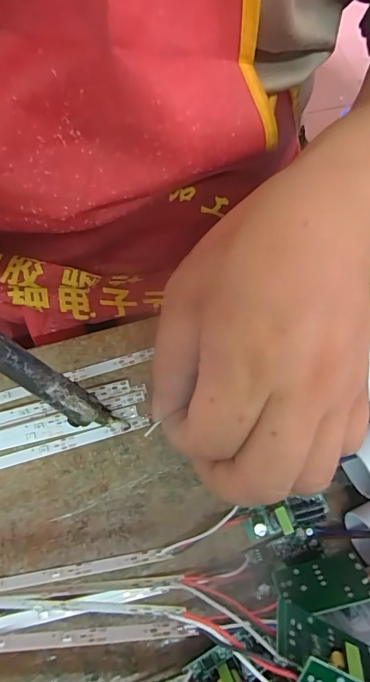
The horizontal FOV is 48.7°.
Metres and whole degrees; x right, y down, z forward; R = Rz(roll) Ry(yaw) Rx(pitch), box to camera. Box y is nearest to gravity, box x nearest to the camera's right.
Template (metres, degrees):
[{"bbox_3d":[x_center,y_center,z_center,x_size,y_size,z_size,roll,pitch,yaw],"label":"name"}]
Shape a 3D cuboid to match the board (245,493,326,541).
[{"bbox_3d":[0.046,0.079,0.184,0.035,0.017,0.015,-6,71,-2],"label":"board"}]

